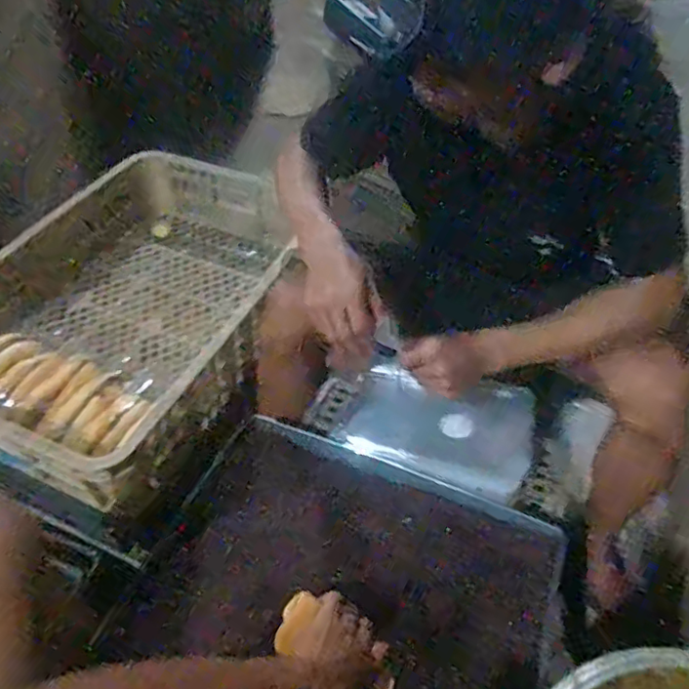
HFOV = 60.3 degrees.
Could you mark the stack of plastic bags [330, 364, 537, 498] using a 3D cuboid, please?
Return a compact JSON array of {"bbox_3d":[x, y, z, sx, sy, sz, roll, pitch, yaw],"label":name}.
[{"bbox_3d":[0.139,0.114,0.871,0.265,0.022,0.147,16,88,14],"label":"stack of plastic bags"}]

